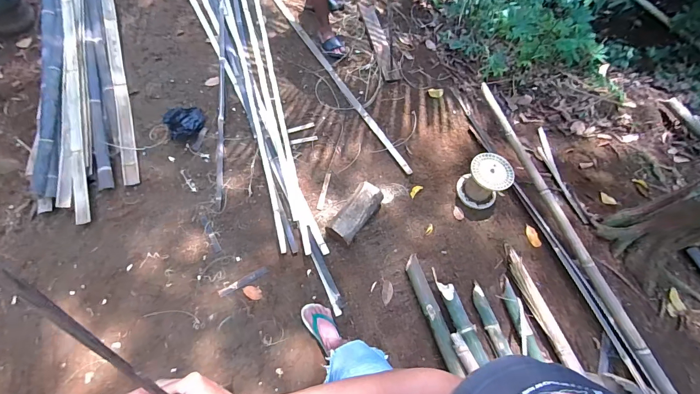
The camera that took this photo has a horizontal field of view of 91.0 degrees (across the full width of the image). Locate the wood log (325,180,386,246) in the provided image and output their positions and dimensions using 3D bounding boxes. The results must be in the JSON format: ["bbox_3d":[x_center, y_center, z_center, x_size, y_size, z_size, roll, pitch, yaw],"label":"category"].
[{"bbox_3d":[0.031,0.075,1.606,0.131,0.120,0.294,35,68,12],"label":"wood log"}]

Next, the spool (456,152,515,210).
[{"bbox_3d":[0.654,-0.080,1.672,0.198,0.188,0.232,41,70,15],"label":"spool"}]

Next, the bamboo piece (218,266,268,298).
[{"bbox_3d":[-0.465,0.372,1.510,0.219,0.017,0.037,-30,70,-15],"label":"bamboo piece"}]

